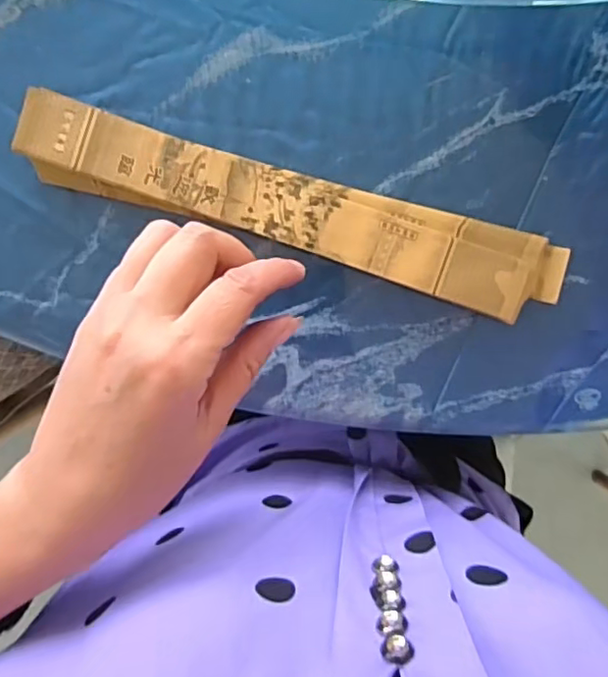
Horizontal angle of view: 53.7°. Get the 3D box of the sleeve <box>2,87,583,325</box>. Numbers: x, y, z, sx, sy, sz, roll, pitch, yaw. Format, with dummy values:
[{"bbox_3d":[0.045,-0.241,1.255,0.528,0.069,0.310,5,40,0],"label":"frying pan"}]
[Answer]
[{"bbox_3d":[-0.001,-0.064,0.313,0.282,0.018,0.044,15,93,-4],"label":"sleeve"}]

